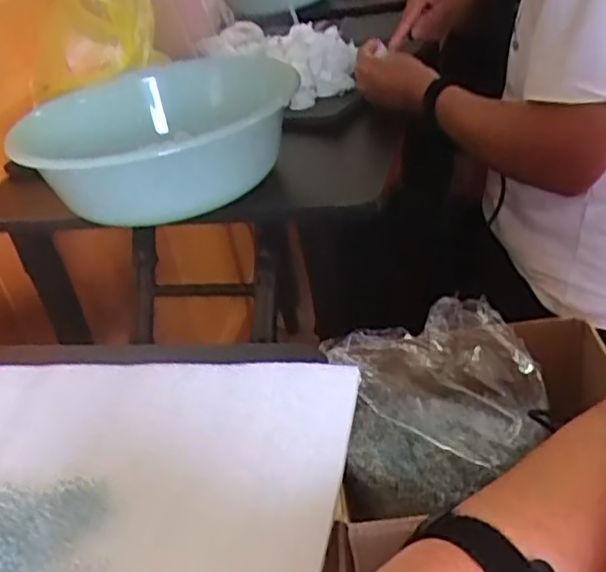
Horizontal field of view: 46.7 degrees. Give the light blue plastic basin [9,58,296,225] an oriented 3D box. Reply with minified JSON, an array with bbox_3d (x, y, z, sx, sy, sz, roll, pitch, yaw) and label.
[{"bbox_3d":[-0.137,-0.157,0.740,0.255,0.105,0.264,-5,33,3],"label":"light blue plastic basin"}]

